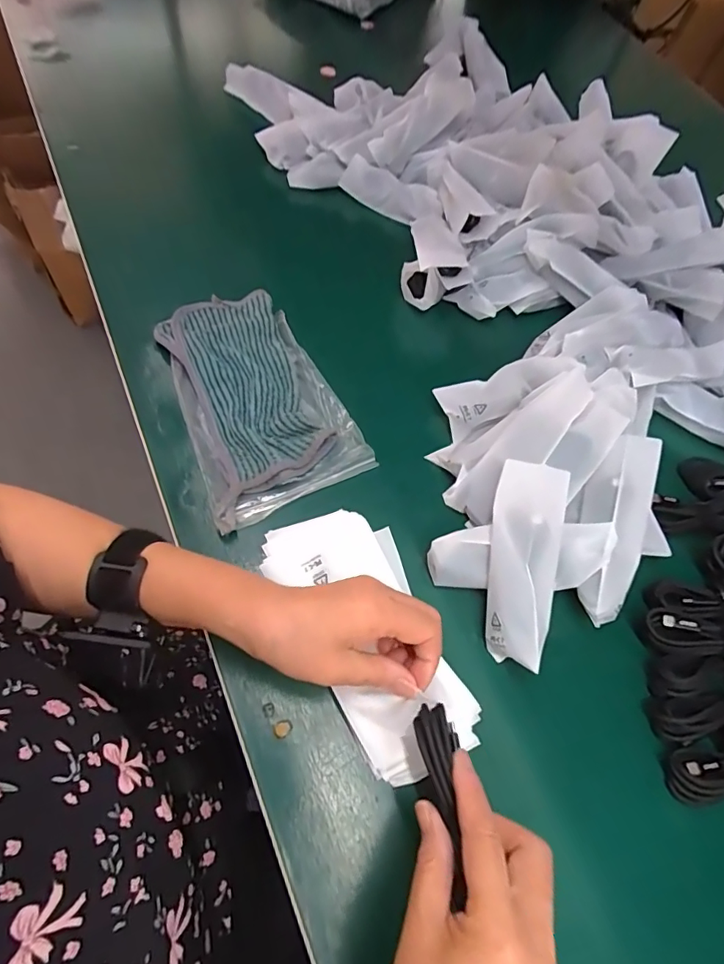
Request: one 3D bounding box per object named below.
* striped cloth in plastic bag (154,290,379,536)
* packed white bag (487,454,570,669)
[{"bbox_3d":[-0.099,-0.085,0.467,0.141,0.014,0.238,-20,67,-16],"label":"striped cloth in plastic bag"},{"bbox_3d":[0.126,0.061,0.383,0.052,0.038,0.146,9,67,3],"label":"packed white bag"}]

